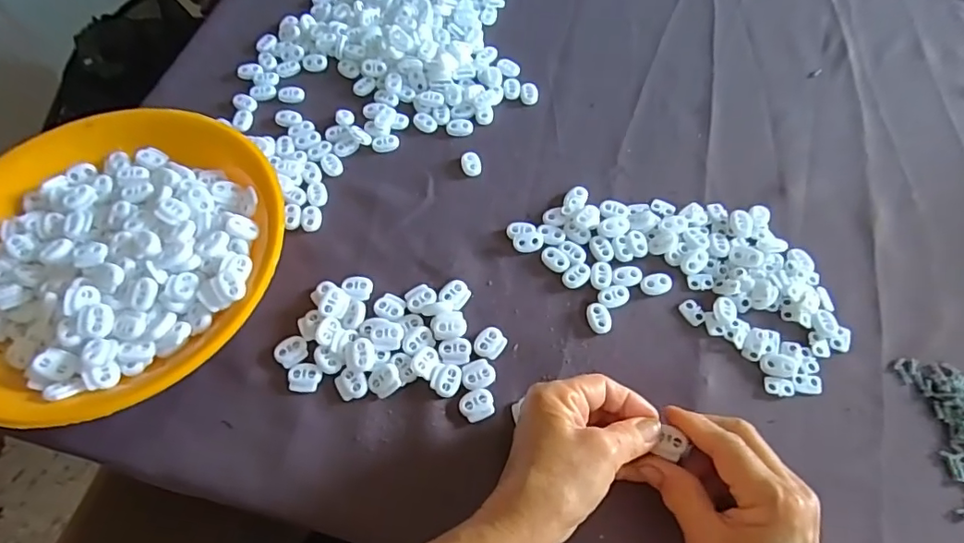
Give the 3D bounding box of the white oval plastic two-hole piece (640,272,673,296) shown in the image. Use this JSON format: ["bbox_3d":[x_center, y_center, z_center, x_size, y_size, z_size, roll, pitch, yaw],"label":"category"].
[{"bbox_3d":[0.126,0.009,0.392,0.023,0.004,0.015,-13,62,-7],"label":"white oval plastic two-hole piece"}]

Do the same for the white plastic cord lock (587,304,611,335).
[{"bbox_3d":[0.083,0.033,0.385,0.016,0.004,0.023,-9,62,-4],"label":"white plastic cord lock"}]

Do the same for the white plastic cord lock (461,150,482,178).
[{"bbox_3d":[-0.009,-0.089,0.446,0.016,0.004,0.025,-13,62,-6],"label":"white plastic cord lock"}]

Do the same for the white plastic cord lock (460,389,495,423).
[{"bbox_3d":[-0.003,0.087,0.353,0.022,0.004,0.019,-17,63,-8],"label":"white plastic cord lock"}]

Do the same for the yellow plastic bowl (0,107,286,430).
[{"bbox_3d":[-0.264,-0.015,0.385,0.248,0.042,0.230,0,62,0],"label":"yellow plastic bowl"}]

